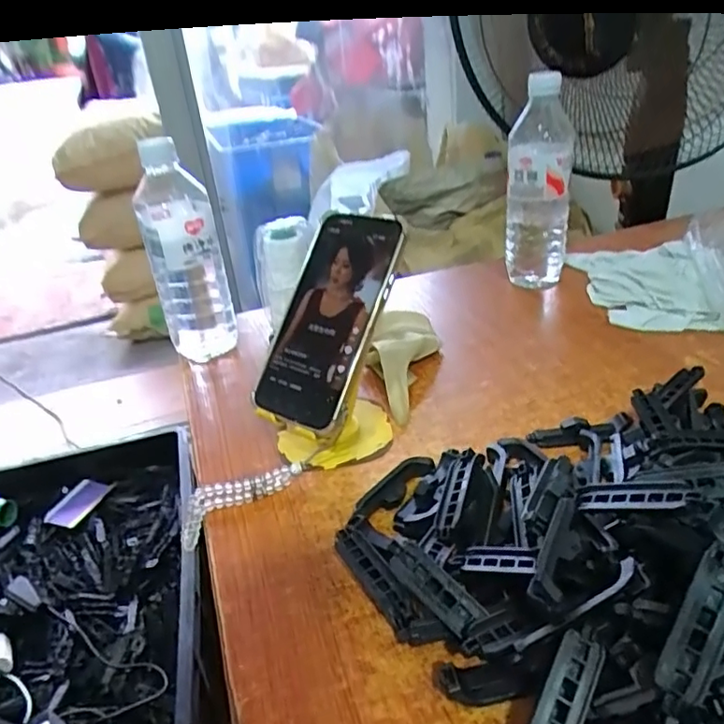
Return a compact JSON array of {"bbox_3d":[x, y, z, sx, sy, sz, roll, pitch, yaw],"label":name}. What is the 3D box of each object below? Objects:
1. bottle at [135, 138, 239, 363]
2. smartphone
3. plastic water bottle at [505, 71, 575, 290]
[{"bbox_3d":[-0.170,-0.101,0.571,0.068,0.209,0.074,-17,31,-18],"label":"bottle"},{"bbox_3d":[-0.025,-0.035,0.440,0.078,0.165,0.015,15,-11,33],"label":"smartphone"},{"bbox_3d":[0.199,-0.192,0.665,0.068,0.229,0.057,3,31,16],"label":"plastic water bottle"}]

